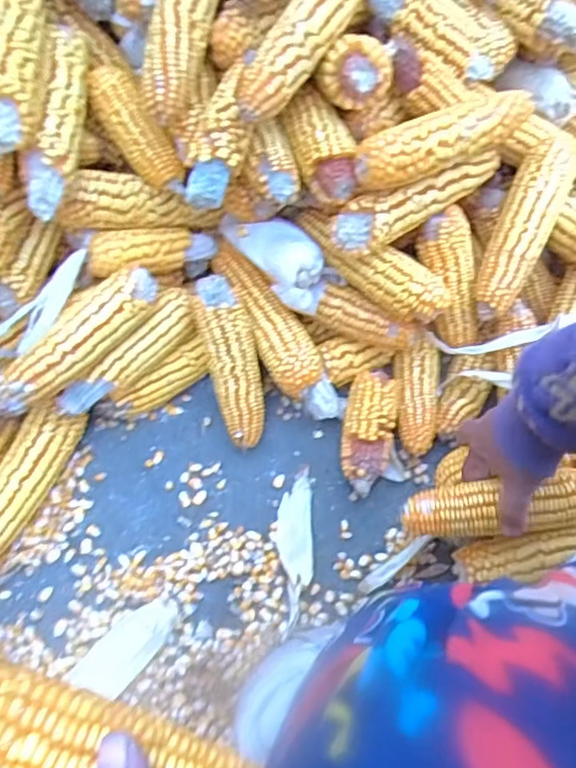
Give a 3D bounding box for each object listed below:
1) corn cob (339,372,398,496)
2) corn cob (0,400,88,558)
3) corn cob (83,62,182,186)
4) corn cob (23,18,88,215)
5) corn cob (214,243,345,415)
[{"bbox_3d":[0.081,0.047,0.603,0.049,0.050,0.125,8,65,0],"label":"corn cob"},{"bbox_3d":[-0.243,0.094,0.547,0.050,0.053,0.160,21,66,6],"label":"corn cob"},{"bbox_3d":[-0.140,-0.231,0.538,0.039,0.044,0.114,-36,98,-18],"label":"corn cob"},{"bbox_3d":[-0.191,-0.221,0.492,0.041,0.032,0.170,6,79,-1],"label":"corn cob"},{"bbox_3d":[-0.014,-0.052,0.603,0.051,0.049,0.203,-32,87,-16],"label":"corn cob"}]

